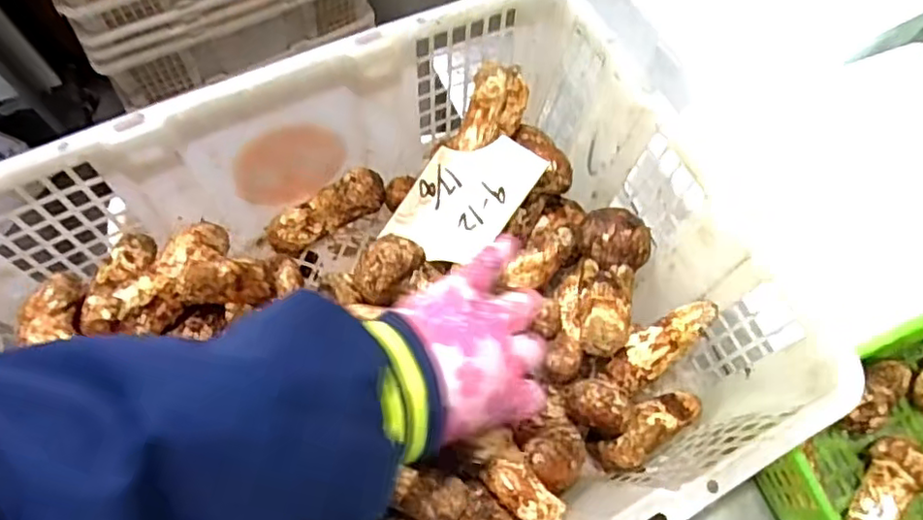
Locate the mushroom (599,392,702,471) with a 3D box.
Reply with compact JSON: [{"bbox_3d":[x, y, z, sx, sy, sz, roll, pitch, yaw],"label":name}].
[{"bbox_3d":[0.140,0.123,0.467,0.093,0.029,0.032,-26,71,-26],"label":"mushroom"}]

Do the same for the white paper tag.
[{"bbox_3d":[0.002,-0.048,0.479,0.085,0.006,0.108,37,96,26],"label":"white paper tag"}]

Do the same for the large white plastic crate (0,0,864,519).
[{"bbox_3d":[-0.058,0.056,0.425,0.470,0.154,0.363,-26,72,-12],"label":"large white plastic crate"}]

